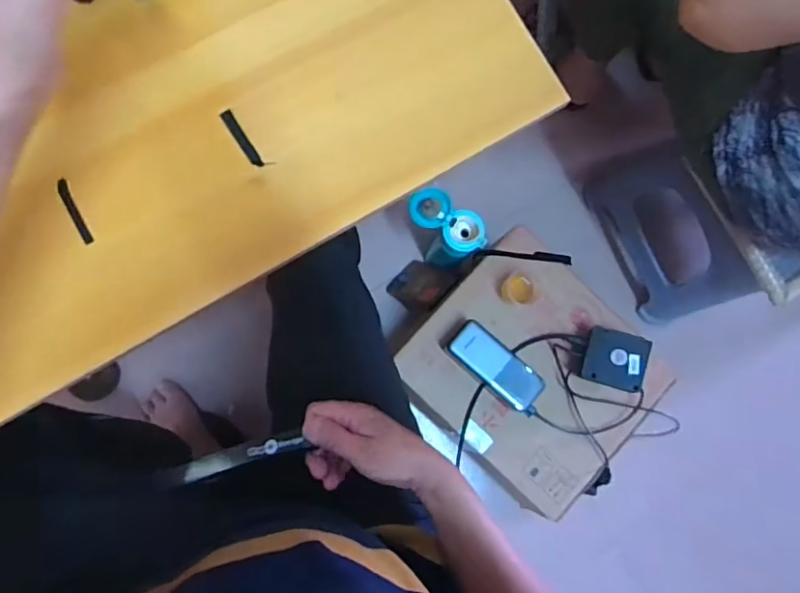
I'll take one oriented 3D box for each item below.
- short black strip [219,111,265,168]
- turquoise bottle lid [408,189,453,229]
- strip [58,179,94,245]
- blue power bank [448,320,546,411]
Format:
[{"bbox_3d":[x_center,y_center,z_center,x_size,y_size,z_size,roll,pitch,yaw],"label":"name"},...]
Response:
[{"bbox_3d":[-0.141,-0.140,0.495,0.010,0.004,0.057,-32,91,-18],"label":"short black strip"},{"bbox_3d":[0.044,-0.129,0.812,0.060,0.012,0.056,1,93,16],"label":"turquoise bottle lid"},{"bbox_3d":[-0.278,-0.073,0.474,0.008,0.004,0.059,-25,87,-7],"label":"strip"},{"bbox_3d":[0.127,0.092,0.727,0.133,0.022,0.056,41,82,-1],"label":"blue power bank"}]

